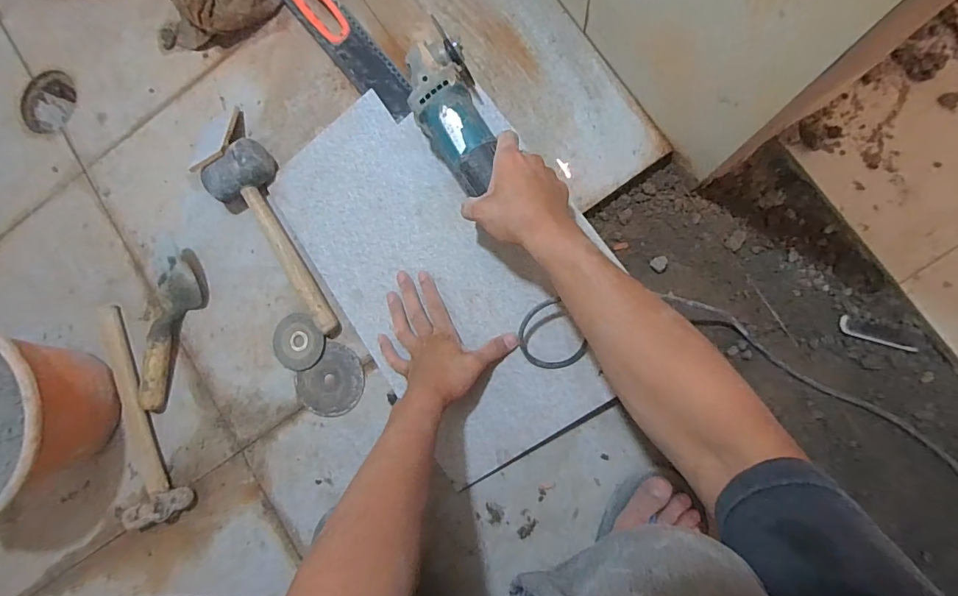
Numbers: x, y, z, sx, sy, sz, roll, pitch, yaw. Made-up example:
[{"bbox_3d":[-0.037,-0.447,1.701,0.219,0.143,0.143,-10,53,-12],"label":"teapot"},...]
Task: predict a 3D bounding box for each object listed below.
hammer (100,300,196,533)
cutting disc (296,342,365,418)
[{"bbox_3d":[-0.488,0.162,0.648,0.101,0.032,0.310,-18,84,7],"label":"hammer"},{"bbox_3d":[-0.201,0.116,0.623,0.099,0.004,0.084,-44,82,4],"label":"cutting disc"}]

